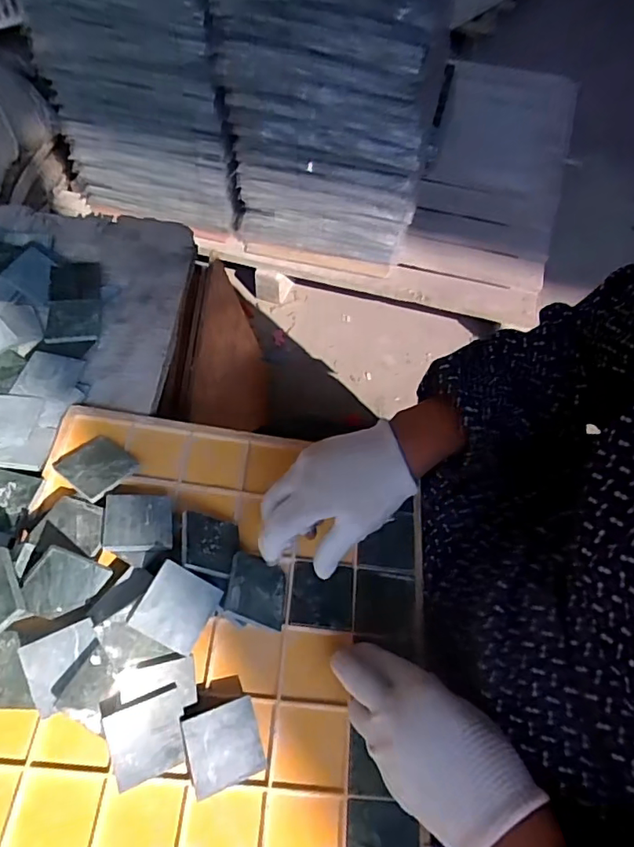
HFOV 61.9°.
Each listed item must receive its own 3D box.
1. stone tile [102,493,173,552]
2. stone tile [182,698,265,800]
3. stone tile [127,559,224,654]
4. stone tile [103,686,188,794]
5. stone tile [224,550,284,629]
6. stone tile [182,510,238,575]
[{"bbox_3d":[-0.141,0.077,0.419,0.051,0.004,0.052,3,45,-18],"label":"stone tile"},{"bbox_3d":[-0.062,0.216,0.357,0.049,0.007,0.048,-8,74,-27],"label":"stone tile"},{"bbox_3d":[-0.100,0.130,0.377,0.050,0.004,0.048,36,65,-12],"label":"stone tile"},{"bbox_3d":[-0.114,0.212,0.357,0.049,0.004,0.048,-15,80,-20],"label":"stone tile"},{"bbox_3d":[-0.045,0.127,0.405,0.050,0.004,0.051,32,40,-27],"label":"stone tile"},{"bbox_3d":[-0.082,0.093,0.413,0.047,0.004,0.050,18,38,-28],"label":"stone tile"}]

